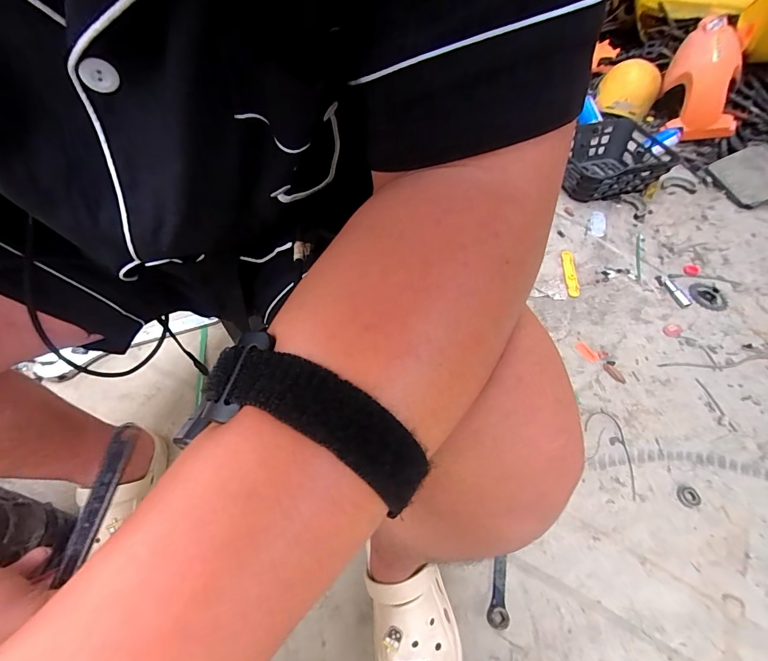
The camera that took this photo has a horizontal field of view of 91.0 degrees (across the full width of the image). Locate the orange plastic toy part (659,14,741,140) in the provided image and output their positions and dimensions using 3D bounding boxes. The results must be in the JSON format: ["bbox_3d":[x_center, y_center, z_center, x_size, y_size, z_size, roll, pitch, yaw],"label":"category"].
[{"bbox_3d":[0.983,-0.784,1.164,0.182,0.147,0.373,3,87,0],"label":"orange plastic toy part"}]

